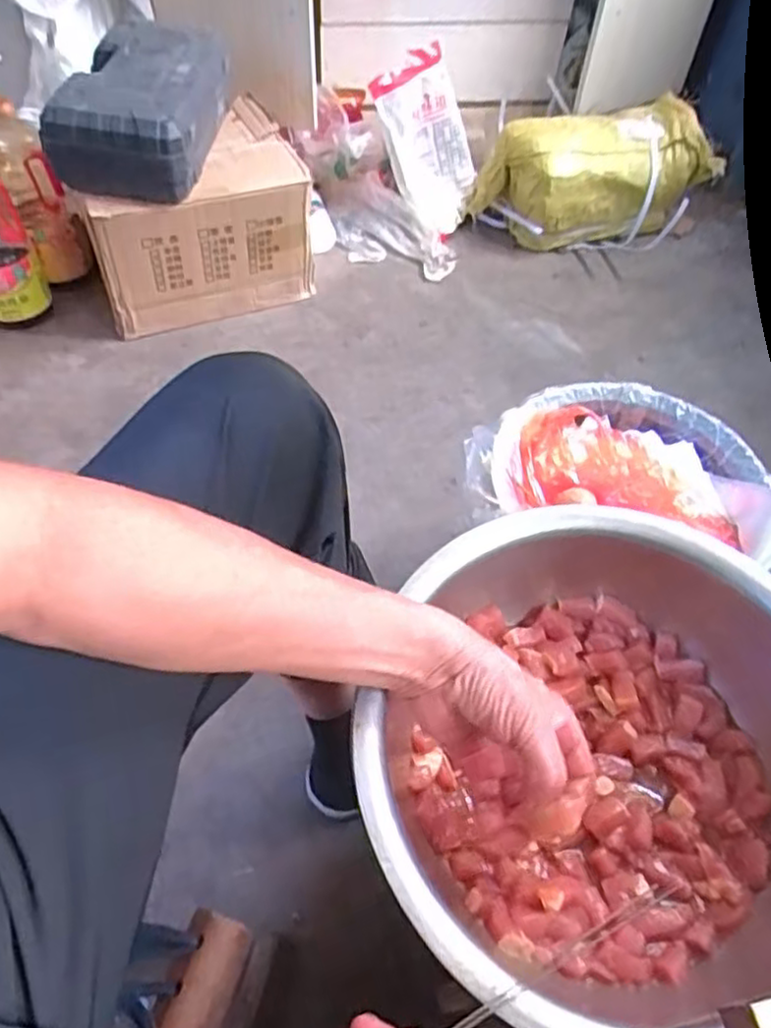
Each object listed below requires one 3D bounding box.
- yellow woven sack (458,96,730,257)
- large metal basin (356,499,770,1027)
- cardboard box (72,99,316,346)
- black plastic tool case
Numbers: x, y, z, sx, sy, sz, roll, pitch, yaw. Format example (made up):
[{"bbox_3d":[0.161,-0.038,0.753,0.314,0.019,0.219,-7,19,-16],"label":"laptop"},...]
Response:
[{"bbox_3d":[0.379,-0.609,1.251,0.411,0.211,0.164,3,53,-1],"label":"yellow woven sack"},{"bbox_3d":[0.142,0.148,0.449,0.298,0.110,0.286,2,53,-2],"label":"large metal basin"},{"bbox_3d":[-0.302,-0.465,1.110,0.318,0.235,0.220,-17,56,-15],"label":"cardboard box"},{"bbox_3d":[-0.339,-0.574,0.973,0.176,0.122,0.307,6,53,1],"label":"black plastic tool case"}]

